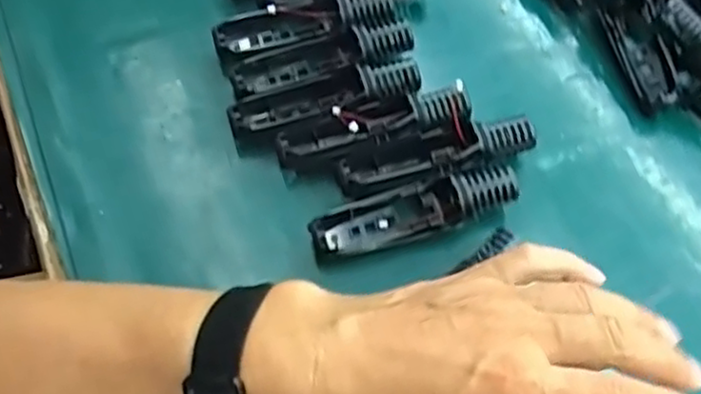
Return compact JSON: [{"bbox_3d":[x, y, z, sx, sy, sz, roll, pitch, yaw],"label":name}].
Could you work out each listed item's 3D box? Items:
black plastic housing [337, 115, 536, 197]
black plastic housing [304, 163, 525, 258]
[{"bbox_3d":[0.052,-0.025,0.431,0.120,0.028,0.031,-14,61,-10],"label":"black plastic housing"},{"bbox_3d":[0.037,0.008,0.411,0.120,0.029,0.032,-13,61,-10],"label":"black plastic housing"}]

